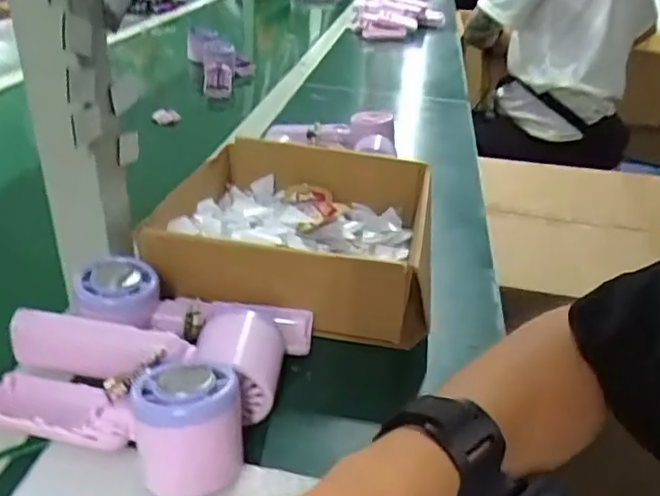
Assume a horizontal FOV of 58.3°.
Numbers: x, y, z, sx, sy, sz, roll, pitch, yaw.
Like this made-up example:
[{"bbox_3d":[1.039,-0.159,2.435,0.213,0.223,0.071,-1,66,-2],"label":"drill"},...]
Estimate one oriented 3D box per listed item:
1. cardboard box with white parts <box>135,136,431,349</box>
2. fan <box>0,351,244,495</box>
[{"bbox_3d":[-0.032,-0.019,0.530,0.223,0.077,0.222,5,30,3],"label":"cardboard box with white parts"},{"bbox_3d":[-0.128,0.087,0.337,0.166,0.059,0.062,13,31,15],"label":"fan"}]

